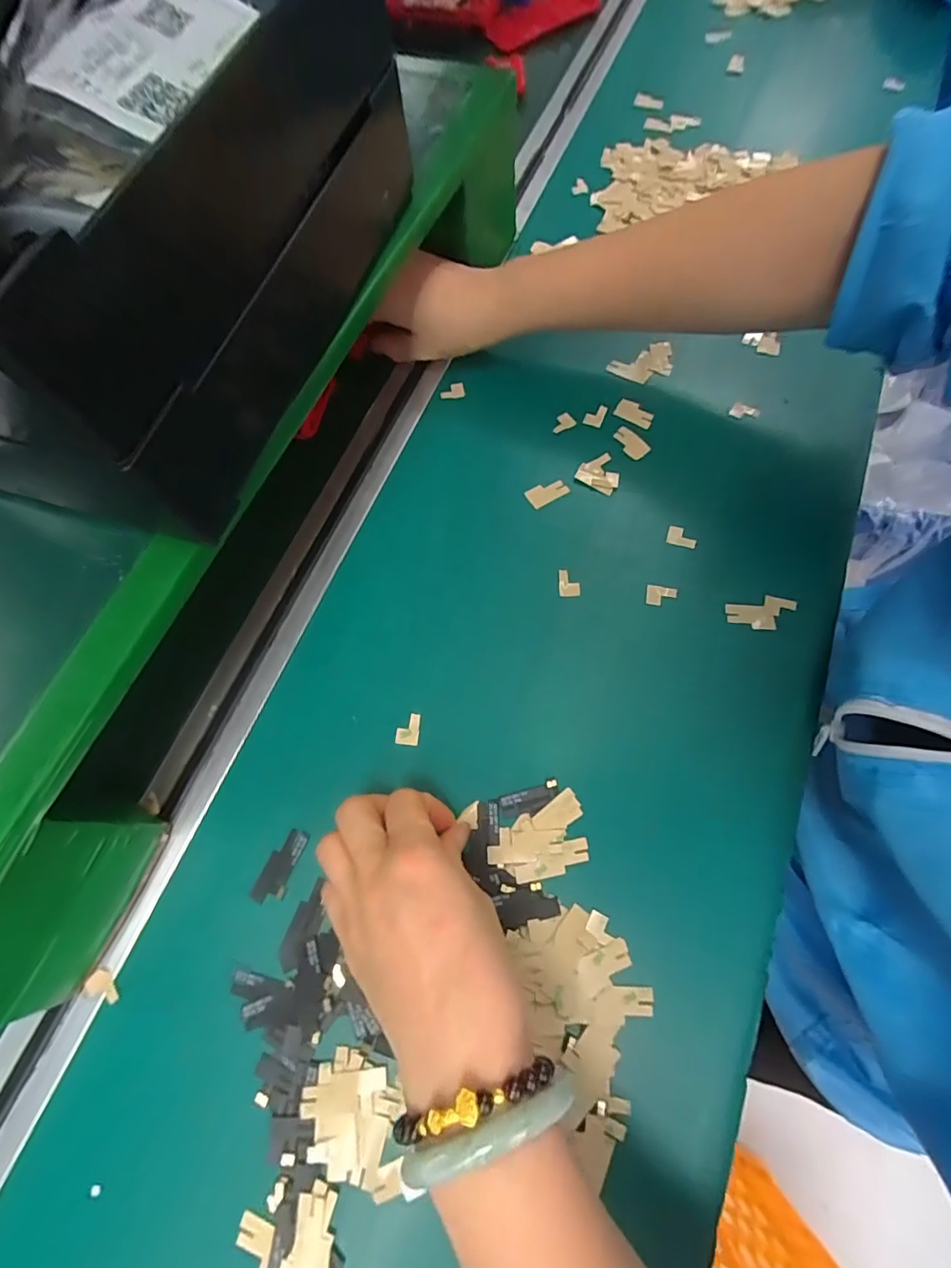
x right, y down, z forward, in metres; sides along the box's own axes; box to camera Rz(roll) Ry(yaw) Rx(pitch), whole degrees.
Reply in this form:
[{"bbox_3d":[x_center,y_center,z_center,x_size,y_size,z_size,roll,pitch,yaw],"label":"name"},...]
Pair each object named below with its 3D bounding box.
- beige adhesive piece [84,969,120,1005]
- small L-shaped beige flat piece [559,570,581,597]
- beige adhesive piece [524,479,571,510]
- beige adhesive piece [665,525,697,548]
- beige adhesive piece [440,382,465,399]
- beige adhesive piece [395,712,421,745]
[{"bbox_3d":[-0.190,0.180,0.266,0.019,0.004,0.010,18,71,9],"label":"beige adhesive piece"},{"bbox_3d":[0.060,-0.032,0.330,0.013,0.005,0.018,0,69,5],"label":"small L-shaped beige flat piece"},{"bbox_3d":[0.049,-0.098,0.358,0.027,0.005,0.016,-28,69,-6],"label":"beige adhesive piece"},{"bbox_3d":[0.135,-0.064,0.338,0.018,0.005,0.013,18,71,9],"label":"beige adhesive piece"},{"bbox_3d":[-0.018,-0.186,0.397,0.019,0.004,0.012,-10,69,-2],"label":"beige adhesive piece"},{"bbox_3d":[-0.039,0.056,0.306,0.014,0.004,0.018,7,70,8],"label":"beige adhesive piece"}]

